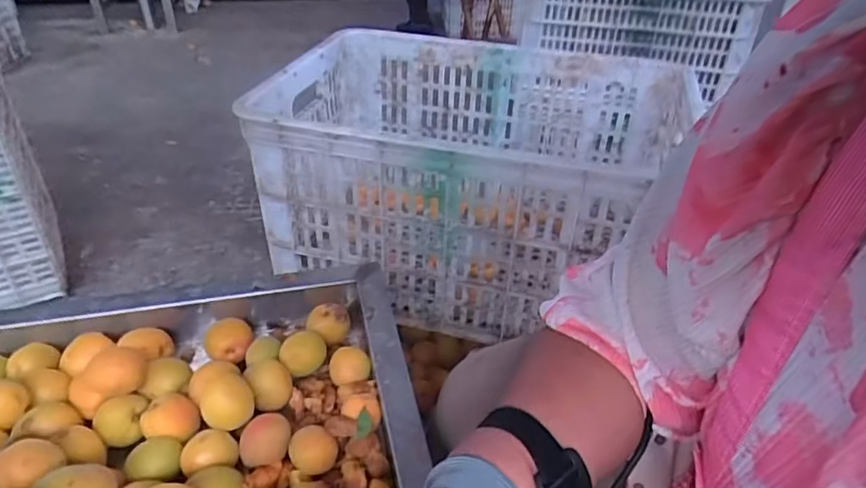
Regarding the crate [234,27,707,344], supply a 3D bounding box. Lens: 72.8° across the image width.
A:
[{"bbox_3d":[0.059,-0.096,0.831,0.532,0.259,0.384,7,36,7],"label":"crate"}]

